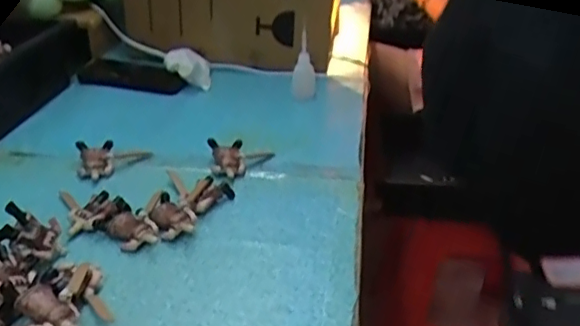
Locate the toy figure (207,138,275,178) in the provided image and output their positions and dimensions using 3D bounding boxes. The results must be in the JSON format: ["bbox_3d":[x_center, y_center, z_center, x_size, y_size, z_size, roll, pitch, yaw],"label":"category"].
[{"bbox_3d":[-0.055,-0.005,0.656,0.073,0.022,0.058,-2,29,-5],"label":"toy figure"}]

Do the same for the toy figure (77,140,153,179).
[{"bbox_3d":[-0.195,-0.006,0.643,0.077,0.019,0.055,-8,31,-16],"label":"toy figure"}]

